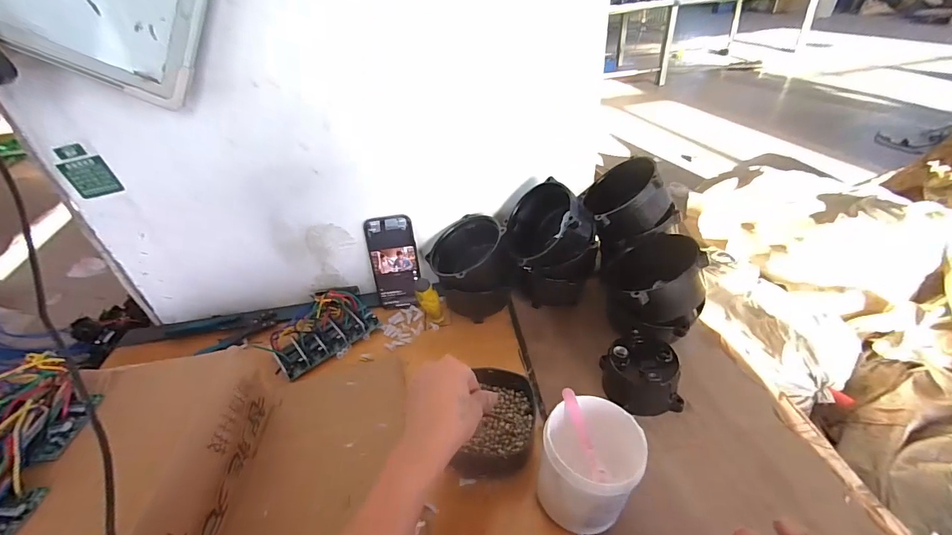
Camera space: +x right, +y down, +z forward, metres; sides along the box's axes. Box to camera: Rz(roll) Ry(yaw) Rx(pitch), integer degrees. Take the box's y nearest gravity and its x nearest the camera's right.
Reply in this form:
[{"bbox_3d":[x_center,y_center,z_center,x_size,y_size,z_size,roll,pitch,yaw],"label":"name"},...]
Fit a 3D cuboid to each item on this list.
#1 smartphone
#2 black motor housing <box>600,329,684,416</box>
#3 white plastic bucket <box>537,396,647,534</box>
[{"bbox_3d":[-0.138,-0.007,0.703,0.077,0.159,0.016,-8,21,-1],"label":"smartphone"},{"bbox_3d":[0.215,0.138,0.533,0.091,0.070,0.088,-4,36,3],"label":"black motor housing"},{"bbox_3d":[0.118,0.203,0.415,0.083,0.098,0.091,-4,36,3],"label":"white plastic bucket"}]

